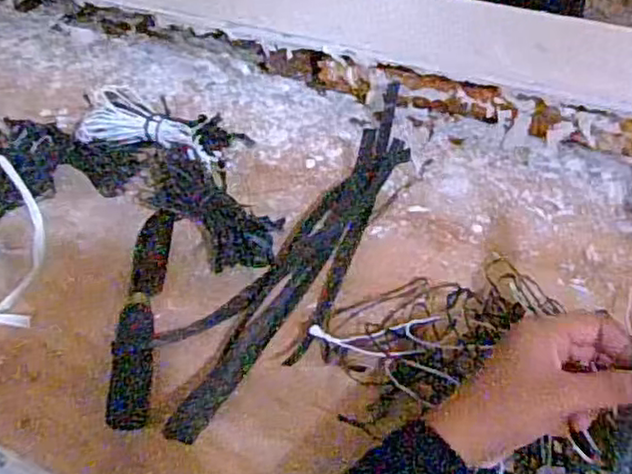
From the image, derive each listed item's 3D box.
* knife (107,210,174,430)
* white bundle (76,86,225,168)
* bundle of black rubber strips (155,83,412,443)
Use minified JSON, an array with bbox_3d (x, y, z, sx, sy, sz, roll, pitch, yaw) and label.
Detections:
[{"bbox_3d":[-0.137,0.053,0.504,0.032,0.011,0.204,-4,49,0],"label":"knife"},{"bbox_3d":[-0.155,-0.101,0.613,0.141,0.047,0.054,14,52,15],"label":"white bundle"},{"bbox_3d":[-0.003,-0.002,0.543,0.102,0.031,0.380,24,55,22],"label":"bundle of black rubber strips"}]

